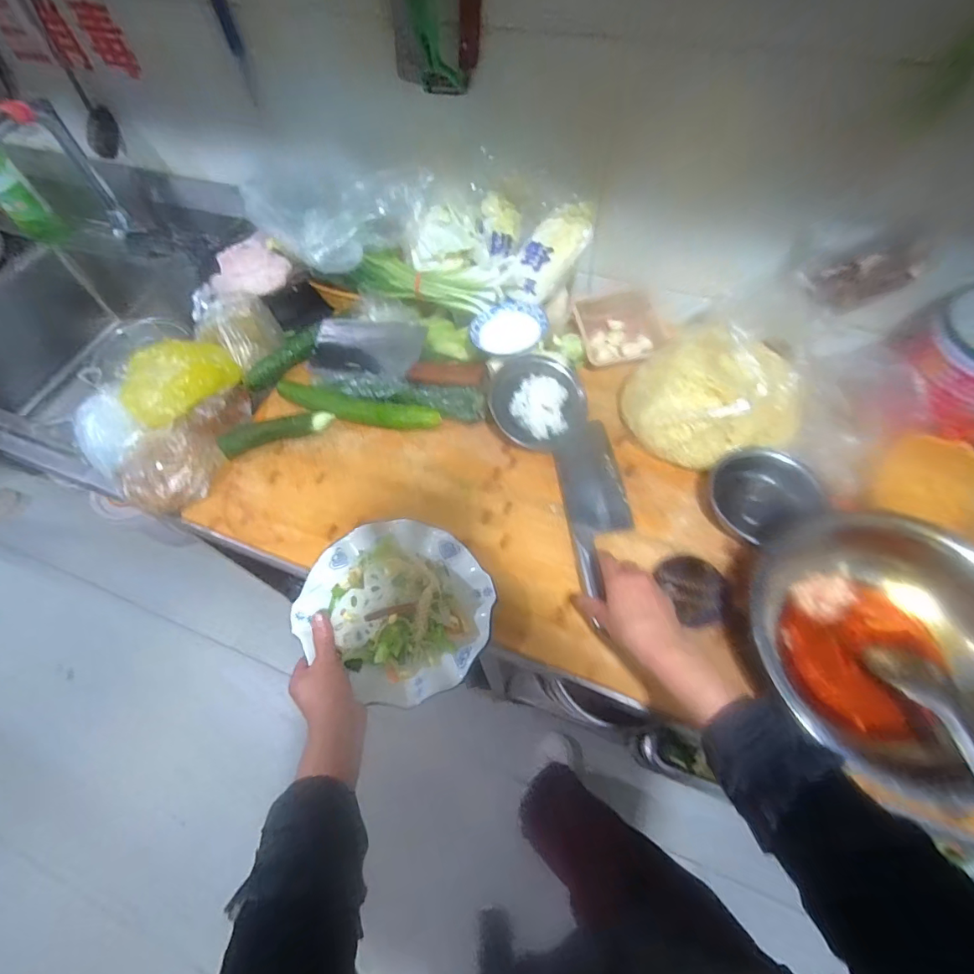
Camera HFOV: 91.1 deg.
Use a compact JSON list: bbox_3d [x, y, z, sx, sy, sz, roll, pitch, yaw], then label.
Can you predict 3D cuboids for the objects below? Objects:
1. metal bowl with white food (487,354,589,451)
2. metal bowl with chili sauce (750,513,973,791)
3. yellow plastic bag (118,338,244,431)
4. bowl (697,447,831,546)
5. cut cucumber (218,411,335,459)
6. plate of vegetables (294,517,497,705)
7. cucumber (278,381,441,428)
[{"bbox_3d":[0.072,-0.121,0.690,0.133,0.038,0.127,6,89,1],"label":"metal bowl with white food"},{"bbox_3d":[0.423,0.155,0.508,0.265,0.072,0.257,0,60,1],"label":"metal bowl with chili sauce"},{"bbox_3d":[-0.467,-0.165,0.730,0.109,0.062,0.153,21,62,13],"label":"yellow plastic bag"},{"bbox_3d":[0.351,0.013,0.611,0.133,0.043,0.125,-22,62,-11],"label":"bowl"},{"bbox_3d":[-0.311,-0.083,0.712,0.162,0.036,0.025,-14,61,-7],"label":"cut cucumber"},{"bbox_3d":[-0.097,0.129,0.546,0.203,0.056,0.188,31,65,18],"label":"plate of vegetables"},{"bbox_3d":[-0.205,-0.123,0.723,0.264,0.031,0.050,16,61,10],"label":"cucumber"}]

